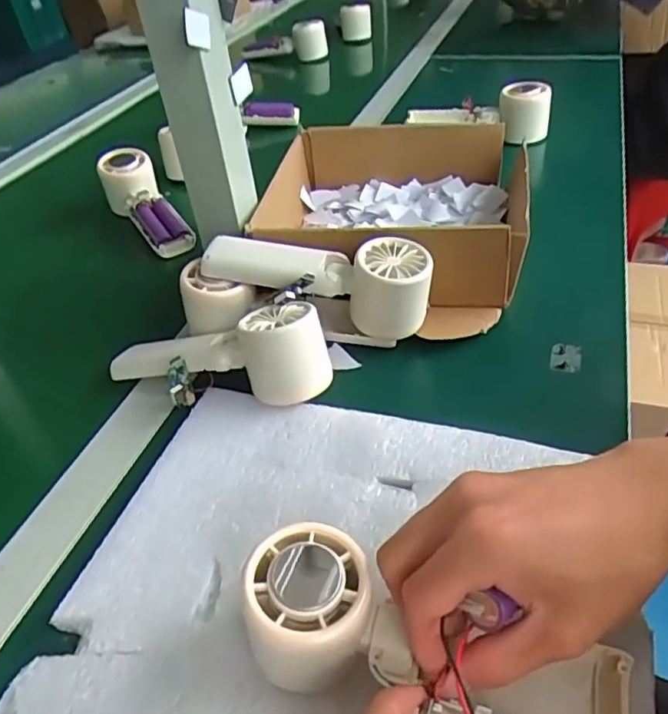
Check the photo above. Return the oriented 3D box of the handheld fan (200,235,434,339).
[{"bbox_3d":[-0.011,-0.047,0.457,0.165,0.070,0.054,4,41,13],"label":"handheld fan"}]

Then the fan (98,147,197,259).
[{"bbox_3d":[-0.197,-0.159,0.652,0.051,0.046,0.166,-27,59,-22],"label":"fan"}]

